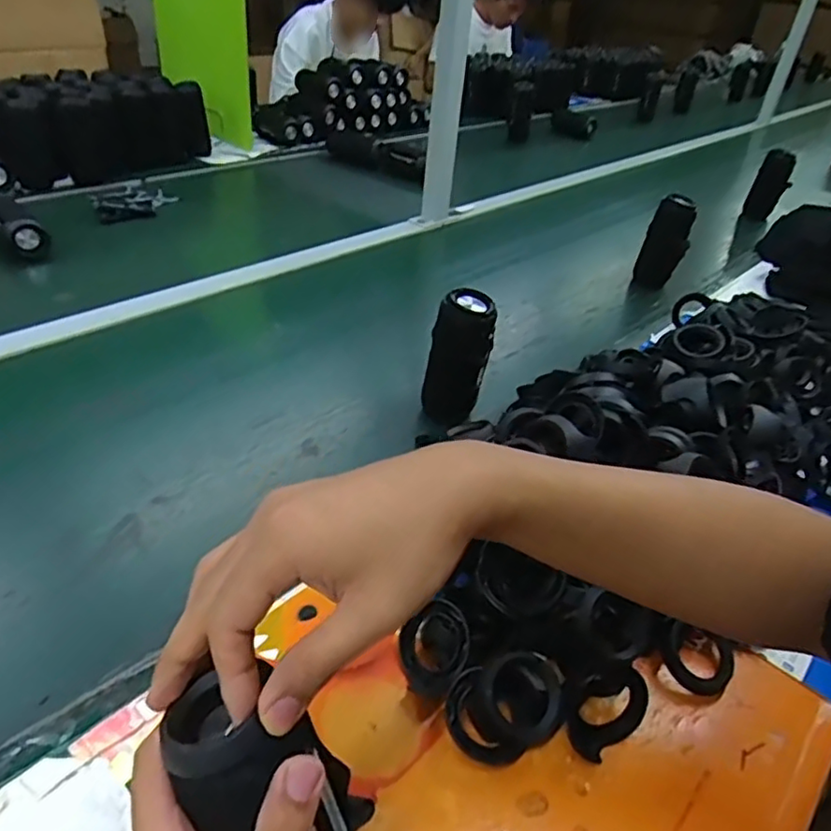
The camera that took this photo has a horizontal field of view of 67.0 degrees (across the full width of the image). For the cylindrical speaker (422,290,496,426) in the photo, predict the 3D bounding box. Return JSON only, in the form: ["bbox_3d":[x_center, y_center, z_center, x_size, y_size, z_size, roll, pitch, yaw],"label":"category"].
[{"bbox_3d":[0.049,-0.065,0.714,0.065,0.144,0.054,9,37,4],"label":"cylindrical speaker"}]

